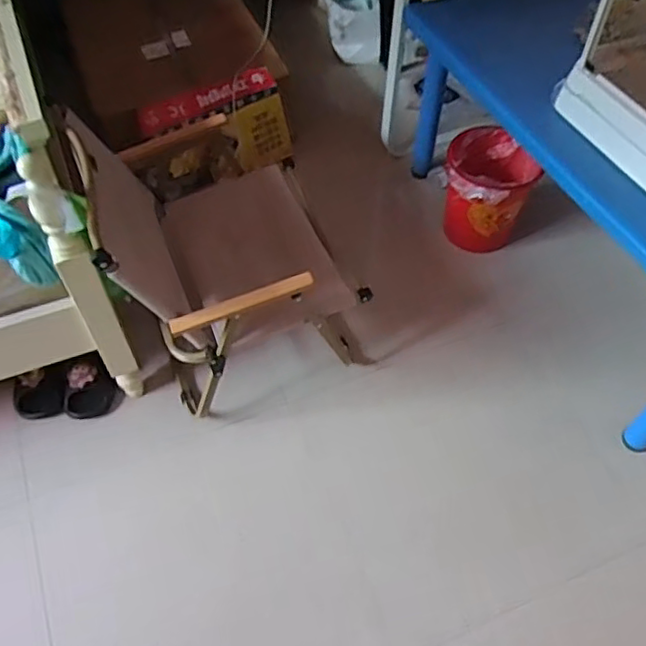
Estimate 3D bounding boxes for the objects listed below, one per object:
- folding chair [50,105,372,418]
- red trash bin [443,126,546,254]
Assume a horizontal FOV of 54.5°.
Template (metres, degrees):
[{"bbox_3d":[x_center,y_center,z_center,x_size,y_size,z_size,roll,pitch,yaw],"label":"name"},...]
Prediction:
[{"bbox_3d":[-0.218,-0.170,1.398,0.486,0.604,0.506,-20,57,-15],"label":"folding chair"},{"bbox_3d":[0.452,-0.372,1.754,0.237,0.274,0.236,10,54,7],"label":"red trash bin"}]

